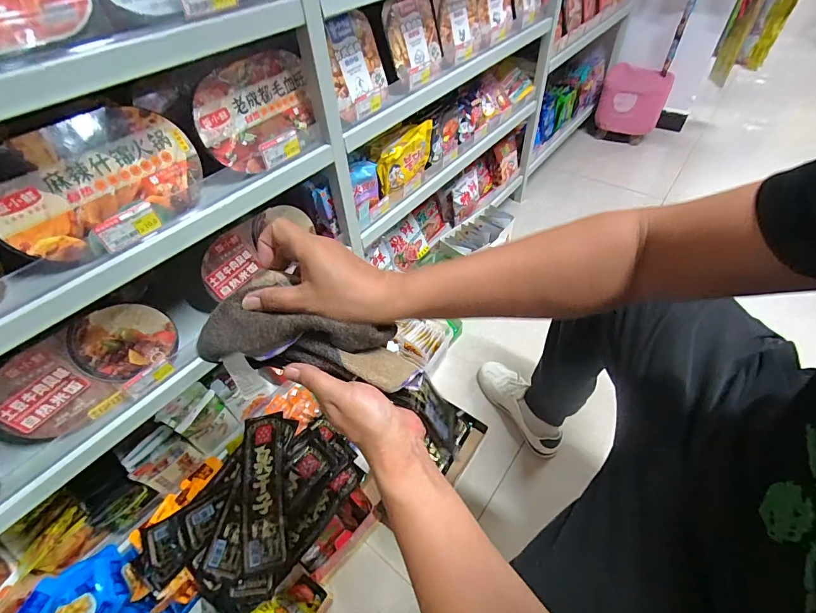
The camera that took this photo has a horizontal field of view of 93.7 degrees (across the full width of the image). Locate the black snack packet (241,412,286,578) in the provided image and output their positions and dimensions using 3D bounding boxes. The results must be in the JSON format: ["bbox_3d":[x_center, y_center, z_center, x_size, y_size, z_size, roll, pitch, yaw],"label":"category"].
[{"bbox_3d":[-0.264,0.327,0.702,0.069,0.019,0.265,-6,55,-13],"label":"black snack packet"}]

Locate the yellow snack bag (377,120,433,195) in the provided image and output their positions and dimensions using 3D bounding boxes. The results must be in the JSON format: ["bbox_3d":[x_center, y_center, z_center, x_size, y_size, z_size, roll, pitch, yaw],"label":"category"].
[{"bbox_3d":[-0.005,-0.340,0.882,0.029,0.113,0.186,29,57,27],"label":"yellow snack bag"}]

